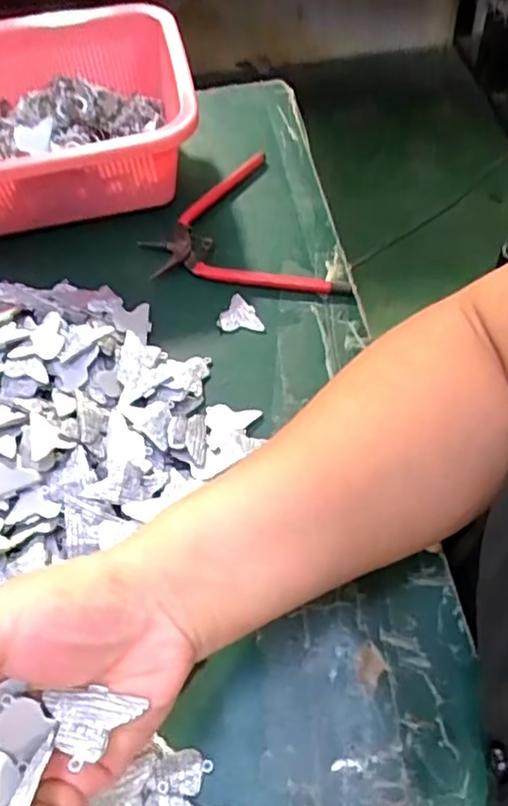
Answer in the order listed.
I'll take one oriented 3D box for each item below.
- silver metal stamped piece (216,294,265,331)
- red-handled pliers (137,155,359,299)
[{"bbox_3d":[-0.009,-0.059,0.422,0.029,0.004,0.031,-1,53,-2],"label":"silver metal stamped piece"},{"bbox_3d":[-0.001,-0.131,0.462,0.141,0.017,0.126,6,53,4],"label":"red-handled pliers"}]

